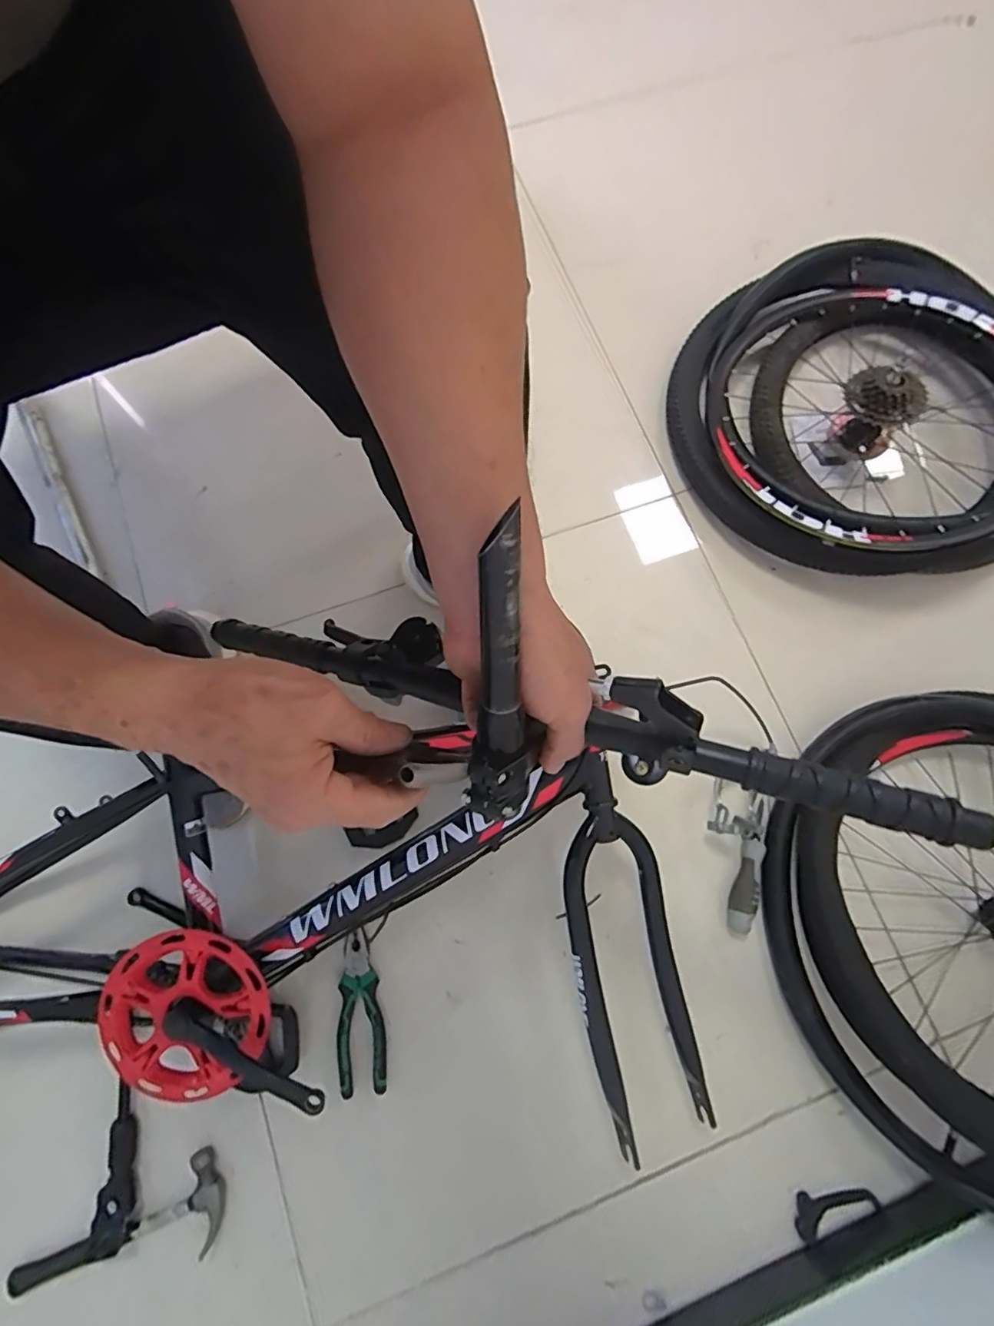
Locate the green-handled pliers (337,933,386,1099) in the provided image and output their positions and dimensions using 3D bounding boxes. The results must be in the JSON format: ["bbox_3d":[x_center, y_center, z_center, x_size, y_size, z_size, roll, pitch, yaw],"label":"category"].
[{"bbox_3d":[-0.165,0.420,0.667,0.057,0.021,0.173,-4,76,-2],"label":"green-handled pliers"}]

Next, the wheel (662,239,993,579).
[{"bbox_3d":[0.533,-0.386,0.847,0.528,0.154,0.532,0,76,-1],"label":"wheel"}]

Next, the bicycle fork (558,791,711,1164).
[{"bbox_3d":[0.143,0.328,0.601,0.123,0.060,0.346,-12,77,-4],"label":"bicycle fork"}]

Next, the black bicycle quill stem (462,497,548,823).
[{"bbox_3d":[0.003,0.007,0.299,0.040,0.038,0.172,0,120,2],"label":"black bicycle quill stem"}]

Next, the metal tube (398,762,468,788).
[{"bbox_3d":[-0.034,0.062,0.307,0.037,0.008,0.012,4,75,-26],"label":"metal tube"}]

